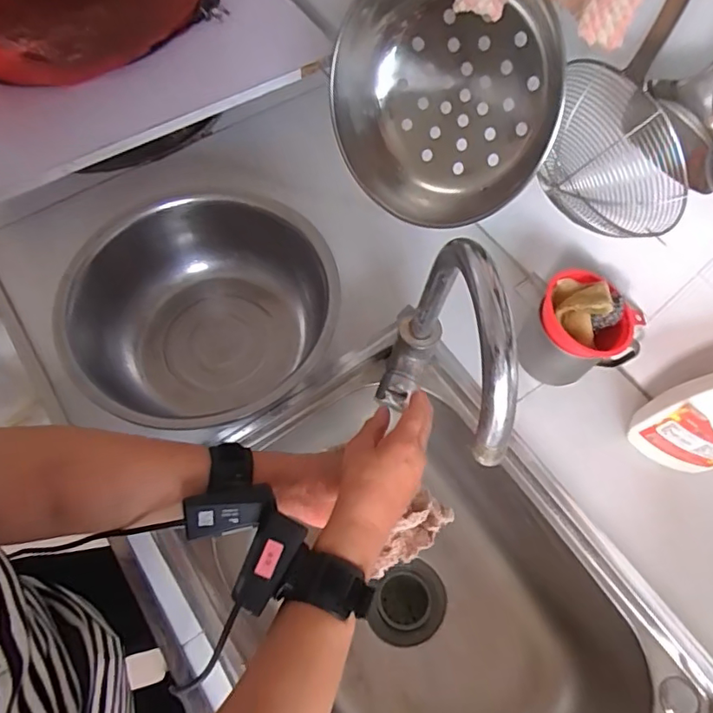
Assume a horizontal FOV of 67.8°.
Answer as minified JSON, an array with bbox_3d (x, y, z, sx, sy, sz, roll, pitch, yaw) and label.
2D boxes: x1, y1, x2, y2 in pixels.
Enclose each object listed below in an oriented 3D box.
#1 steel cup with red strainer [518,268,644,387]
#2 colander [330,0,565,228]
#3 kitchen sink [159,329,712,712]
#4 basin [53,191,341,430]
[{"bbox_3d":[0.252,-0.024,0.601,0.111,0.123,0.091,41,69,16],"label":"steel cup with red strainer"},{"bbox_3d":[0.081,-0.241,0.478,0.202,0.231,0.105,22,27,-1],"label":"colander"},{"bbox_3d":[0.073,0.297,0.629,0.386,0.227,0.519,-34,70,-17],"label":"kitchen sink"},{"bbox_3d":[-0.180,-0.052,0.619,0.263,0.111,0.291,35,68,14],"label":"basin"}]

